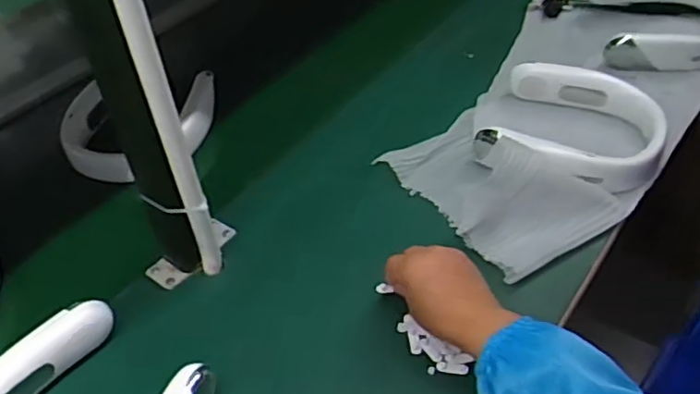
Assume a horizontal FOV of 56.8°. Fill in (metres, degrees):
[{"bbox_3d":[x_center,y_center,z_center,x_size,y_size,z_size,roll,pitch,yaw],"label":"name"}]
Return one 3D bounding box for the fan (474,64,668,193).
[{"bbox_3d":[0.267,-0.081,0.775,0.201,0.078,0.216,22,49,25],"label":"fan"}]

